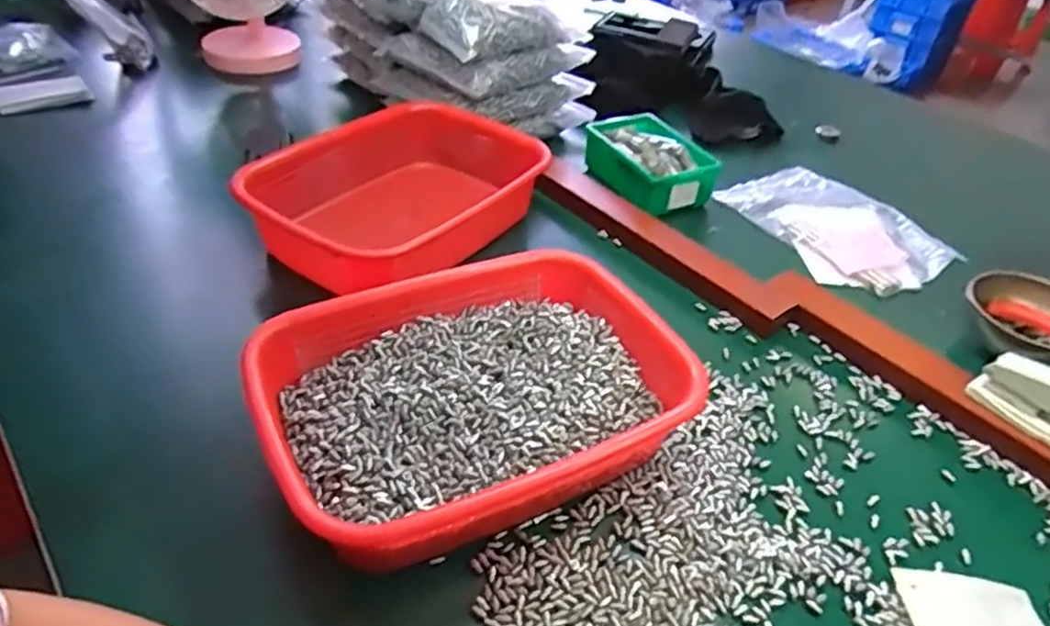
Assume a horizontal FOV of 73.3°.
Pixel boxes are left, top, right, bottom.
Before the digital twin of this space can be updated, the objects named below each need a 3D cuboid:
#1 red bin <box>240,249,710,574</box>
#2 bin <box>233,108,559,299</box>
[{"bbox_3d":[-0.030,0.056,0.501,0.286,0.064,0.208,-18,44,-25],"label":"red bin"},{"bbox_3d":[-0.119,-0.107,0.723,0.208,0.118,0.306,29,45,27],"label":"bin"}]

